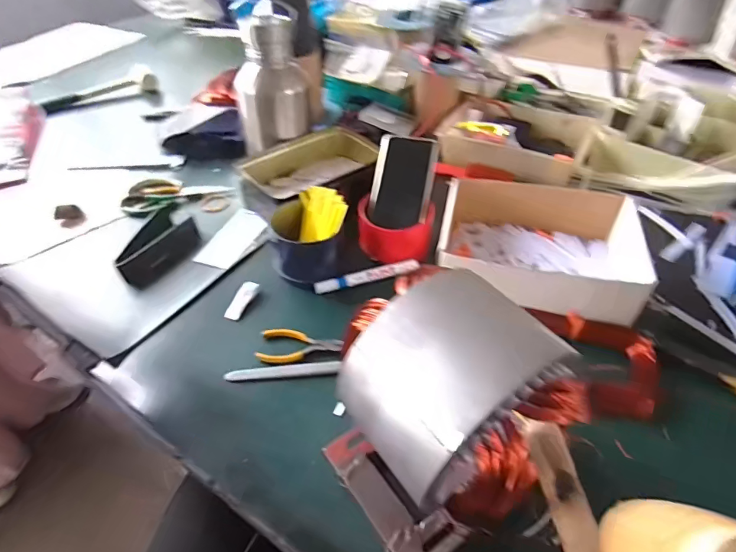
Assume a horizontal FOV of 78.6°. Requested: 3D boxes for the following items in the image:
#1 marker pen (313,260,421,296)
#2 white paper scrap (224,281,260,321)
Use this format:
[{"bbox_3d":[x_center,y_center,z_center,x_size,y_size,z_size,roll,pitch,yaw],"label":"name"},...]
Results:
[{"bbox_3d":[-0.002,0.001,0.615,0.141,0.014,0.016,-15,48,-12],"label":"marker pen"},{"bbox_3d":[-0.165,0.032,0.591,0.022,0.012,0.057,15,48,15],"label":"white paper scrap"}]

